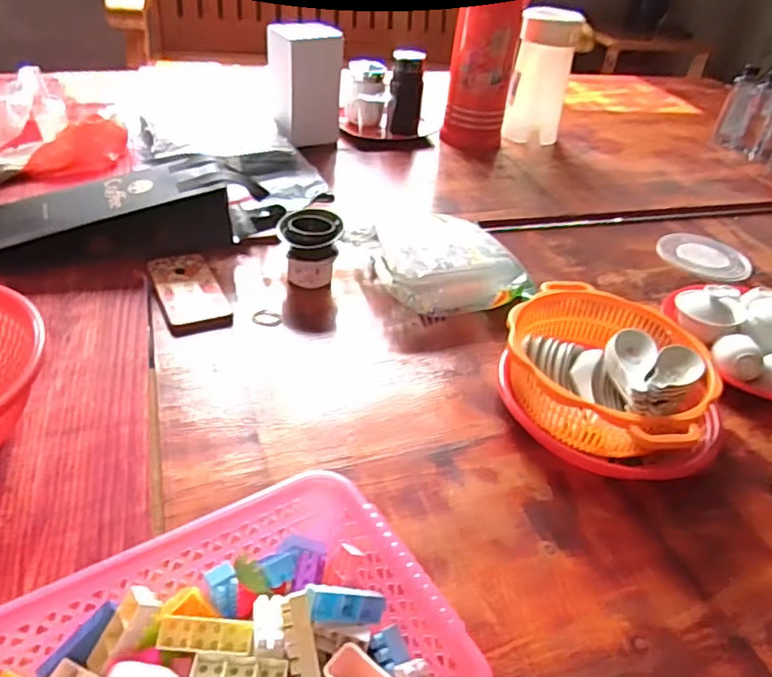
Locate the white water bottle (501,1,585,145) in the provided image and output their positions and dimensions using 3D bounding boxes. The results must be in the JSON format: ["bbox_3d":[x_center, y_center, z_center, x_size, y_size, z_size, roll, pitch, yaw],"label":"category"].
[{"bbox_3d":[0.329,-0.551,1.309,0.121,0.250,0.091,9,38,4],"label":"white water bottle"}]

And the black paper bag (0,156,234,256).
[{"bbox_3d":[-0.375,-0.165,0.840,0.347,0.093,0.126,-11,41,-21],"label":"black paper bag"}]

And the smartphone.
[{"bbox_3d":[-0.257,-0.064,0.800,0.081,0.012,0.170,-14,42,-24],"label":"smartphone"}]

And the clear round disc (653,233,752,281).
[{"bbox_3d":[0.517,-0.134,1.003,0.142,0.013,0.123,26,42,23],"label":"clear round disc"}]

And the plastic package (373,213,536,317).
[{"bbox_3d":[0.083,-0.112,0.863,0.190,0.068,0.192,-8,40,-18],"label":"plastic package"}]

